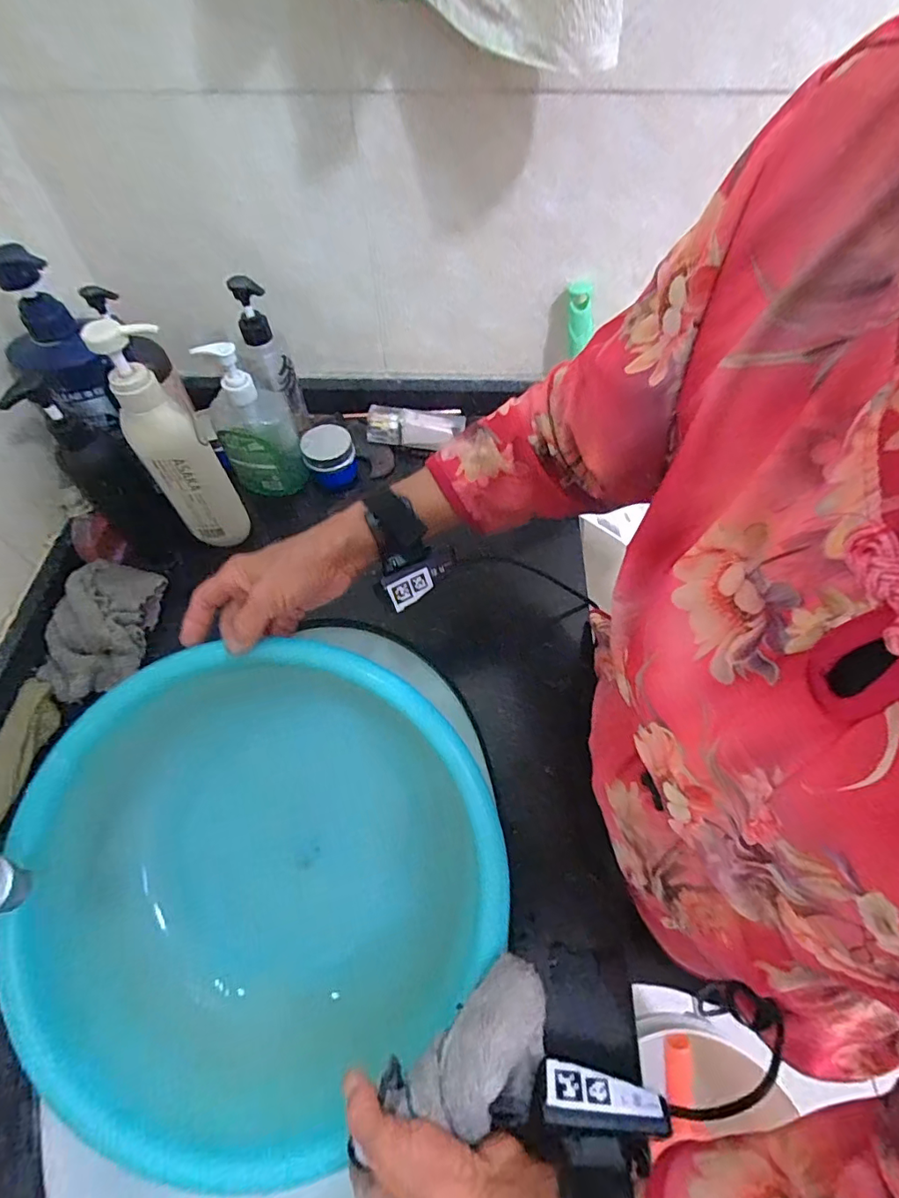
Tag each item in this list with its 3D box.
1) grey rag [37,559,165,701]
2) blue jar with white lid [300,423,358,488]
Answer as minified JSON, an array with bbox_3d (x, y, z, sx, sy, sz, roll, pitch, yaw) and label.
[{"bbox_3d":[-0.344,0.027,0.511,0.086,0.040,0.139,1,59,2],"label":"grey rag"},{"bbox_3d":[-0.137,-0.164,0.598,0.056,0.054,0.053,-1,59,1],"label":"blue jar with white lid"}]

